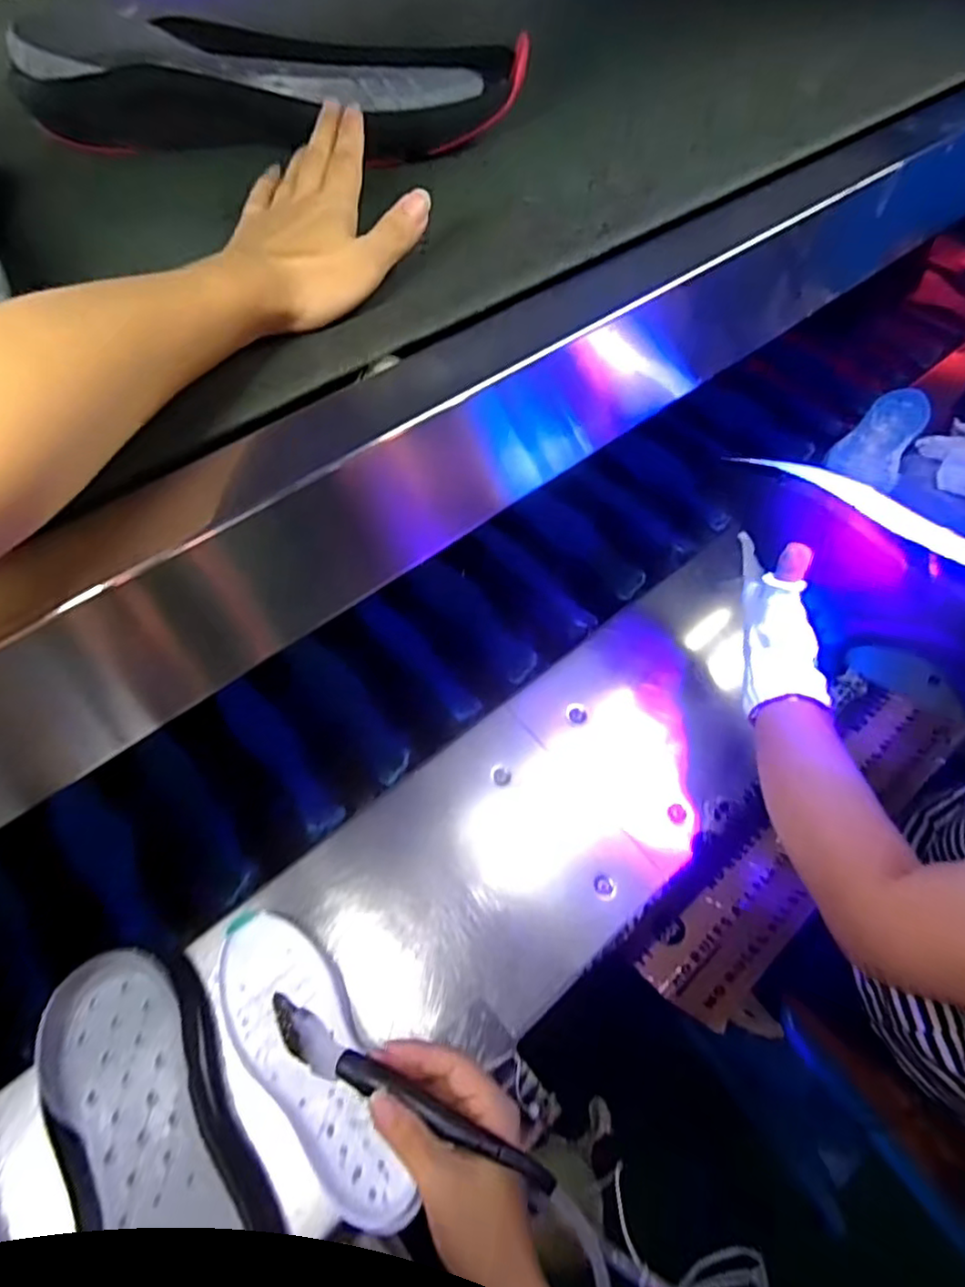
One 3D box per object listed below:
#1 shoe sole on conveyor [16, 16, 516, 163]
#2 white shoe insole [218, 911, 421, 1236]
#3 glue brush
[{"bbox_3d":[-0.129,-0.367,0.405,0.305,0.052,0.112,-2,59,-9],"label":"shoe sole on conveyor"},{"bbox_3d":[-0.120,0.298,0.451,0.073,0.024,0.220,-34,67,-21],"label":"white shoe insole"},{"bbox_3d":[-0.042,0.233,0.326,0.166,0.014,0.021,17,59,19],"label":"glue brush"}]

